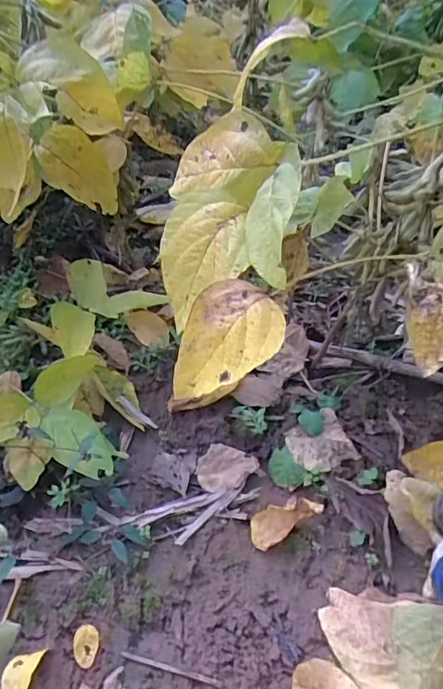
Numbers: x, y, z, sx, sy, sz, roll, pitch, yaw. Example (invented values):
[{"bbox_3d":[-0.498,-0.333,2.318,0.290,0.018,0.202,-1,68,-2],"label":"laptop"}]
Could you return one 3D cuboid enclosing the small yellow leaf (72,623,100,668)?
[{"bbox_3d":[-0.130,0.291,0.504,0.025,0.005,0.035,2,61,-18],"label":"small yellow leaf"}]

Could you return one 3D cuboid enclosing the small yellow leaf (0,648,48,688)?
[{"bbox_3d":[-0.179,0.291,0.465,0.029,0.012,0.043,12,39,8],"label":"small yellow leaf"}]

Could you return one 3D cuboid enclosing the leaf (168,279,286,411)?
[{"bbox_3d":[-0.006,0.001,0.445,0.075,0.120,0.024,49,14,9],"label":"leaf"}]

